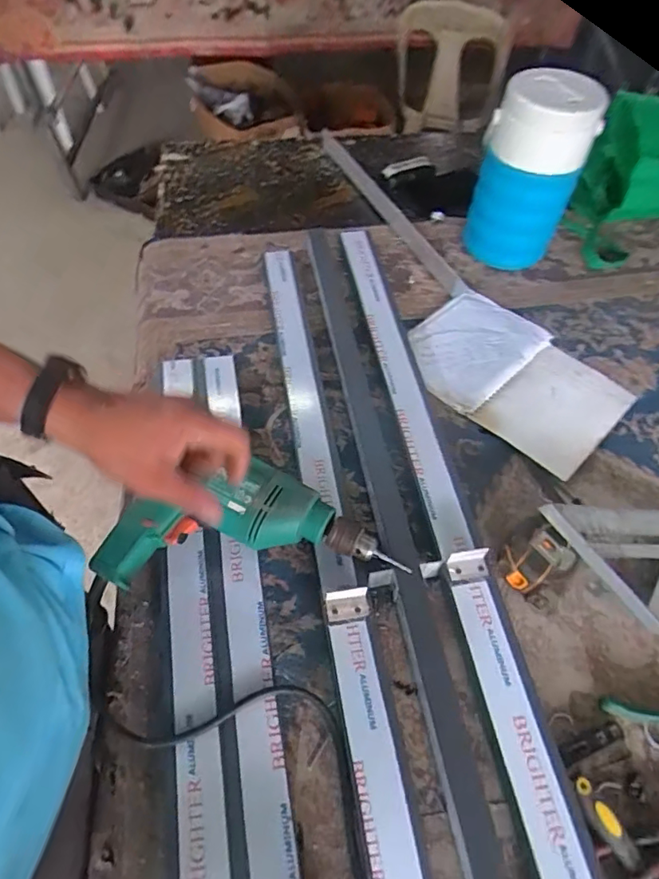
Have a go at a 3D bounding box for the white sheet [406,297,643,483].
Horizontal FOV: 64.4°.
[{"bbox_3d":[0.248,-0.092,0.726,0.291,0.015,0.203,40,62,22],"label":"white sheet"}]

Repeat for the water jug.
[{"bbox_3d":[0.302,-0.404,0.802,0.139,0.245,0.150,18,57,9],"label":"water jug"}]

